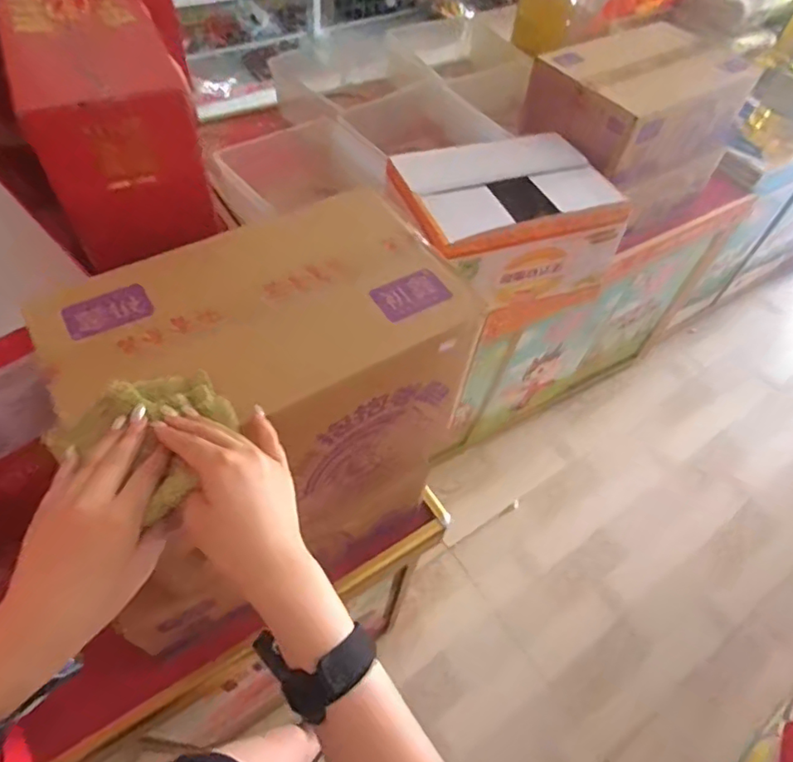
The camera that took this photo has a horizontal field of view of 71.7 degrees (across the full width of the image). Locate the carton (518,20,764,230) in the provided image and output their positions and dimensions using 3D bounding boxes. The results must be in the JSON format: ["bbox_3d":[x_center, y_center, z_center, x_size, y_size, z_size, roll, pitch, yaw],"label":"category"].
[{"bbox_3d":[0.522,-0.547,1.225,0.429,0.290,0.279,-28,62,-22],"label":"carton"}]

